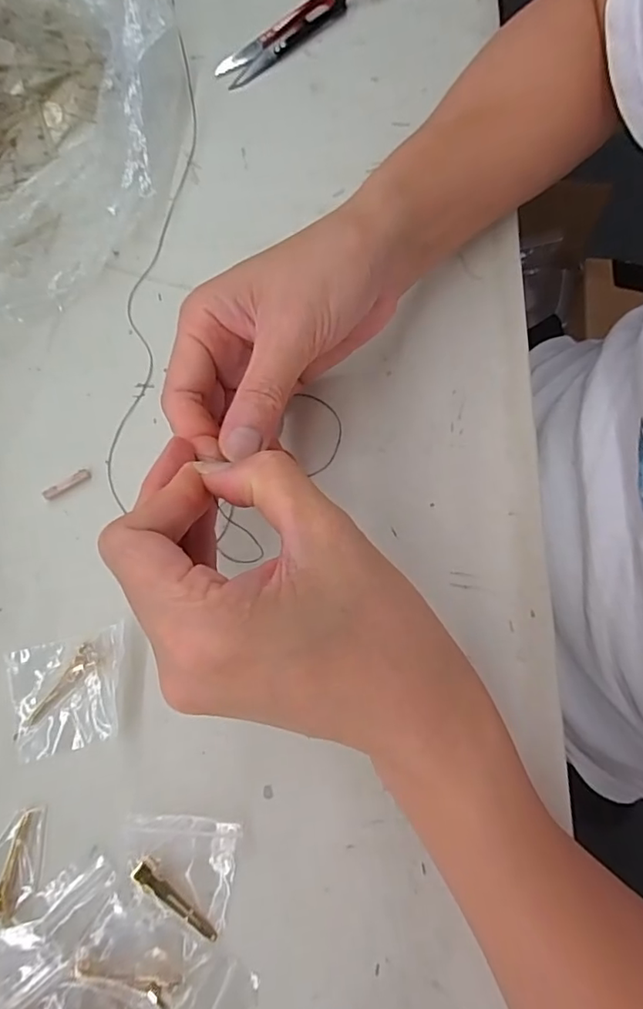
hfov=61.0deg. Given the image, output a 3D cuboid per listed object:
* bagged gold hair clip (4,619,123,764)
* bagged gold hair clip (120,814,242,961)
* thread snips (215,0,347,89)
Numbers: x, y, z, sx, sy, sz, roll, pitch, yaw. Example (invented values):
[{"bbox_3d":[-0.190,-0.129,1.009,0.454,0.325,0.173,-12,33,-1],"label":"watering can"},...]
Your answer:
[{"bbox_3d":[-0.116,0.087,0.252,0.053,0.004,0.049,-13,74,-6],"label":"bagged gold hair clip"},{"bbox_3d":[-0.061,0.157,0.226,0.046,0.008,0.049,9,73,1],"label":"bagged gold hair clip"},{"bbox_3d":[-0.025,-0.316,0.365,0.106,0.014,0.023,-42,79,-13],"label":"thread snips"}]

